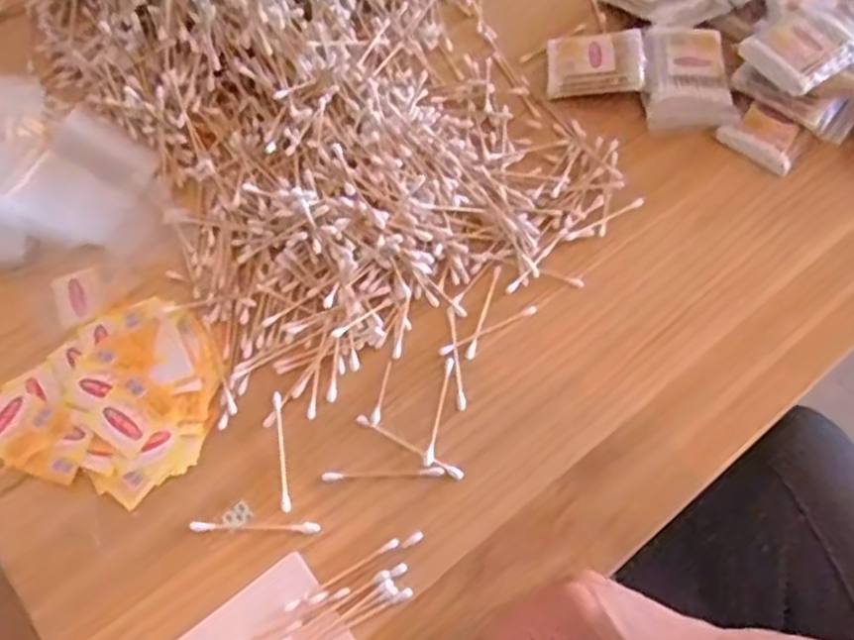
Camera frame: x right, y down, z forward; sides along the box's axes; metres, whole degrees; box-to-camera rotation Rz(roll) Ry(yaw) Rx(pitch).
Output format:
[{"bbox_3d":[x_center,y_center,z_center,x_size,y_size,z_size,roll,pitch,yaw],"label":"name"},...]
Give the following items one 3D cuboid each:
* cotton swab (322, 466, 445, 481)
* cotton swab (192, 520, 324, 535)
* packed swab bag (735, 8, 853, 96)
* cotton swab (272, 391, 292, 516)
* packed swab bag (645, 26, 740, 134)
[{"bbox_3d":[-0.027,0.095,0.458,0.074,0.004,0.007,-2,63,-3],"label":"cotton swab"},{"bbox_3d":[-0.102,0.123,0.441,0.075,0.004,0.007,2,63,-1],"label":"cotton swab"},{"bbox_3d":[0.294,-0.211,0.580,0.082,0.019,0.062,-35,69,-18],"label":"packed swab bag"},{"bbox_3d":[-0.091,0.081,0.463,0.006,0.004,0.076,-7,63,-6],"label":"cotton swab"},{"bbox_3d":[0.210,-0.194,0.598,0.065,0.031,0.083,1,63,-2],"label":"packed swab bag"}]

